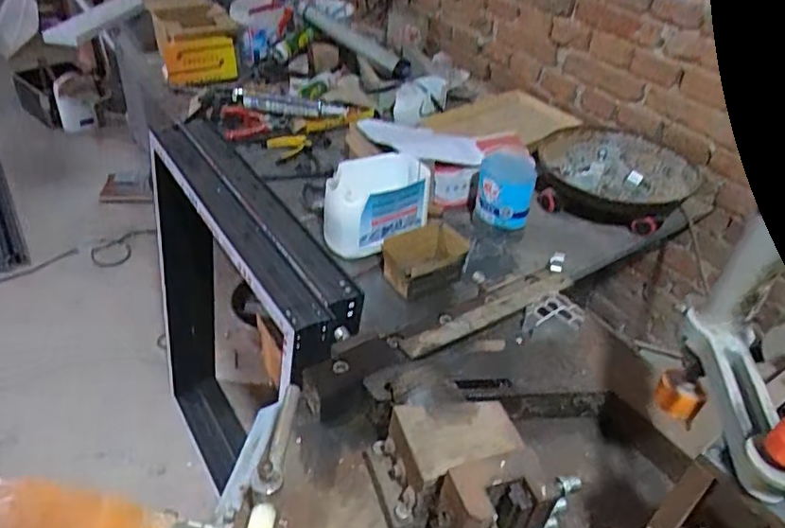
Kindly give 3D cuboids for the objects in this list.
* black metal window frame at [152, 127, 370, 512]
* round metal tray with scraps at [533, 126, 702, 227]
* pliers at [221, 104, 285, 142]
[{"bbox_3d":[-0.398,0.202,1.365,0.144,0.967,0.718,-14,52,-33],"label":"black metal window frame"},{"bbox_3d":[0.493,-0.211,1.277,0.328,0.078,0.314,4,39,-3],"label":"round metal tray with scraps"},{"bbox_3d":[-0.371,-0.380,1.533,0.158,0.043,0.153,-8,41,-17],"label":"pliers"}]

